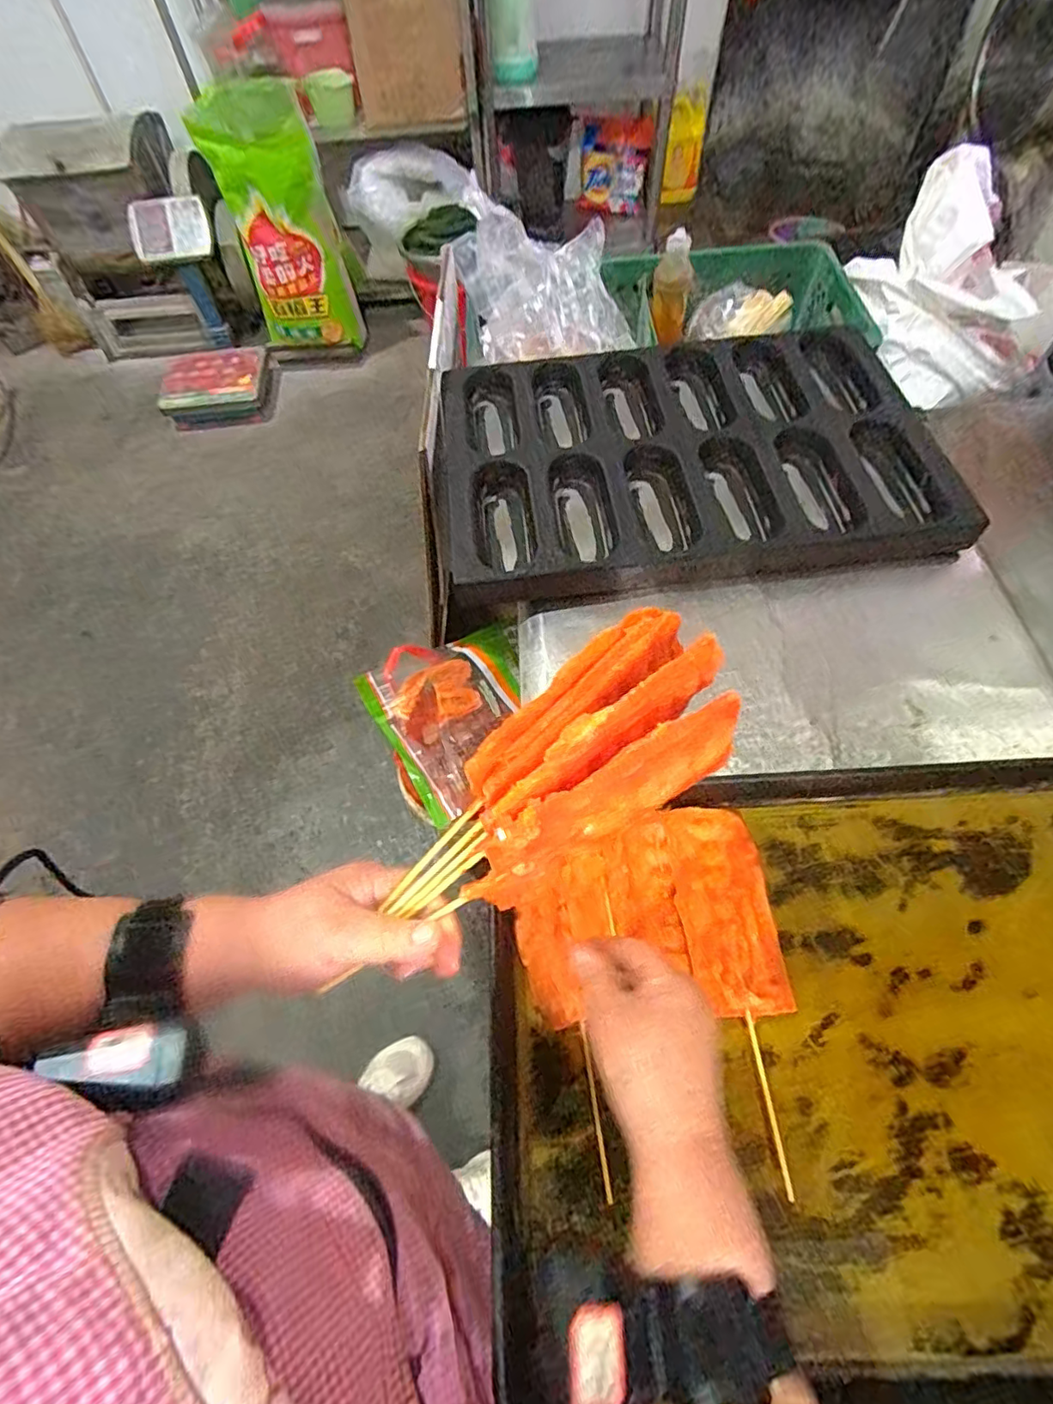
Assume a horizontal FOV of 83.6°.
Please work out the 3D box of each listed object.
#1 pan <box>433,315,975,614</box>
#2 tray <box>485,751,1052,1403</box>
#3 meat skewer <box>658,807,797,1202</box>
[{"bbox_3d":[0.194,-0.321,0.766,0.622,0.058,0.450,-8,61,0],"label":"pan"},{"bbox_3d":[0.286,0.252,0.450,0.635,0.038,0.420,-5,61,1],"label":"tray"},{"bbox_3d":[0.171,0.214,0.484,0.077,0.022,0.259,-5,61,1],"label":"meat skewer"}]

